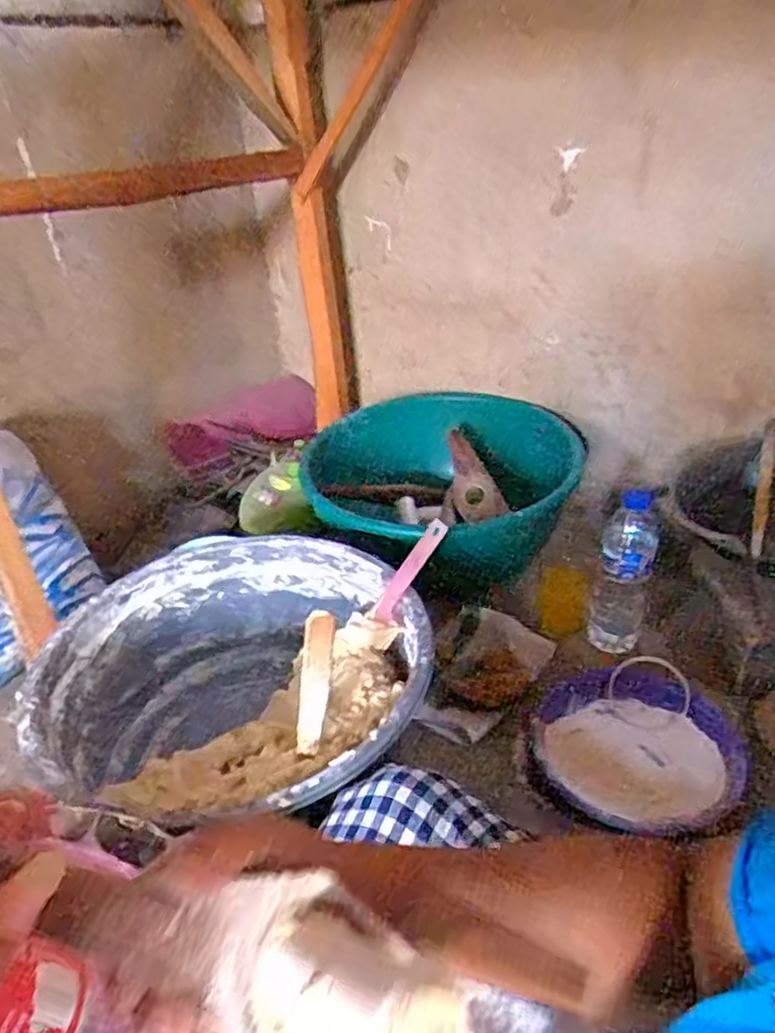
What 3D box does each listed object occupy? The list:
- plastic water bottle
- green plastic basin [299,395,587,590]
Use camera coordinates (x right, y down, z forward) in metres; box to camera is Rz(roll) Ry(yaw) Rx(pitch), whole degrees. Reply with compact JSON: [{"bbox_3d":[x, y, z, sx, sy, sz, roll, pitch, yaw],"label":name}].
[{"bbox_3d":[0.301,0.078,0.907,0.074,0.197,0.054,4,33,15],"label":"plastic water bottle"},{"bbox_3d":[0.065,-0.040,1.163,0.445,0.163,0.445,-4,31,3],"label":"green plastic basin"}]

